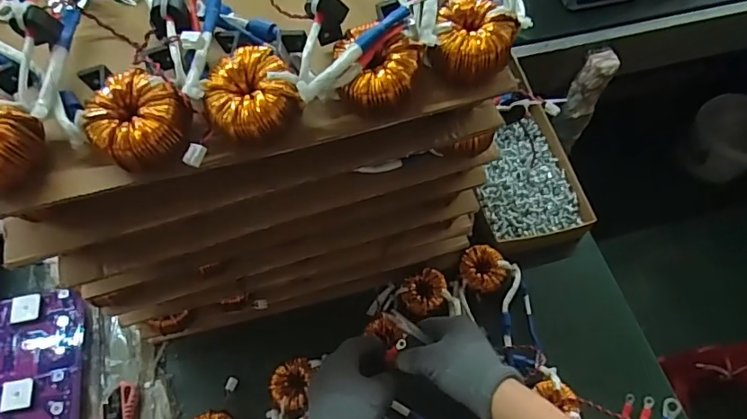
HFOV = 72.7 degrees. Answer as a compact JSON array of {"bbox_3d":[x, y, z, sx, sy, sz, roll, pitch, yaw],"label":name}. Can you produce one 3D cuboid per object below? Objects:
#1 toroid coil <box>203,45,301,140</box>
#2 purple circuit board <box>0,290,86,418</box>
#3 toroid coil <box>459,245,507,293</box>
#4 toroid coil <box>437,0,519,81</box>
[{"bbox_3d":[-0.081,-0.078,0.332,0.056,0.022,0.058,0,62,-1],"label":"toroid coil"},{"bbox_3d":[-0.399,0.191,0.567,0.128,0.015,0.199,-12,63,-7],"label":"purple circuit board"},{"bbox_3d":[0.137,0.074,0.634,0.053,0.017,0.056,0,62,-1],"label":"toroid coil"},{"bbox_3d":[0.074,-0.126,0.367,0.054,0.026,0.060,4,62,1],"label":"toroid coil"}]

